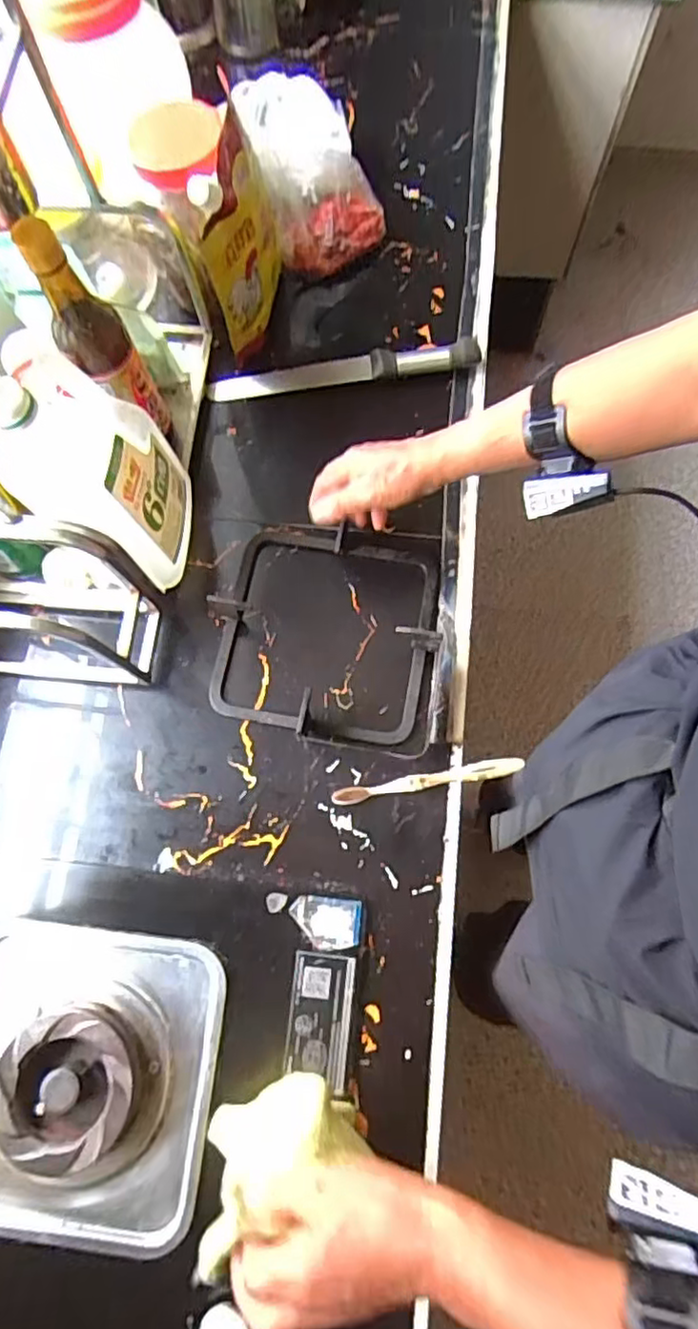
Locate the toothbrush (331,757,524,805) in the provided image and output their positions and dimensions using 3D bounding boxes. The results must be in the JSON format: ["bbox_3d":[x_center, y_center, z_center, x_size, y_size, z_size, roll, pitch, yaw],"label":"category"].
[{"bbox_3d":[0.076,0.111,0.617,0.181,0.015,0.017,-10,73,-2],"label":"toothbrush"}]

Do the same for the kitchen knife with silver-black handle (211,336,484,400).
[{"bbox_3d":[-0.005,-0.342,0.744,0.312,0.024,0.029,-7,73,-1],"label":"kitchen knife with silver-black handle"}]

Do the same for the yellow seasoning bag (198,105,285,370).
[{"bbox_3d":[-0.108,-0.451,0.691,0.039,0.195,0.134,17,74,7],"label":"yellow seasoning bag"}]

